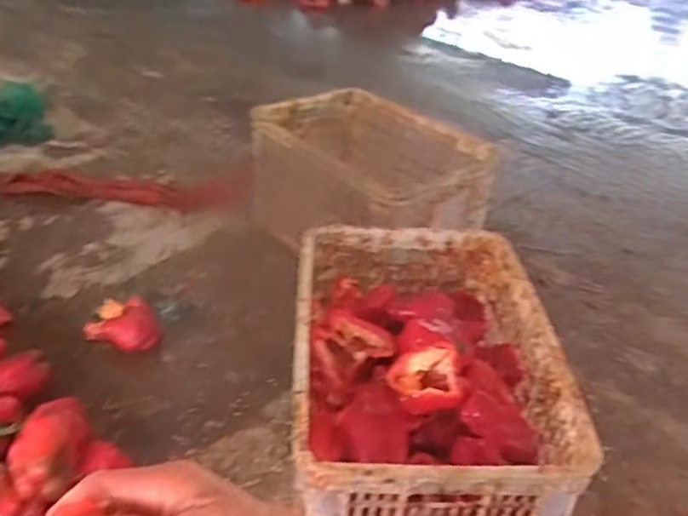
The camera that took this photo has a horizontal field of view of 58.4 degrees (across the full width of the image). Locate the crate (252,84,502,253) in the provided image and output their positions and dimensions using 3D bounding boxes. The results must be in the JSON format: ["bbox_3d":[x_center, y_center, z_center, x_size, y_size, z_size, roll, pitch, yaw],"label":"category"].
[{"bbox_3d":[0.051,-0.192,1.478,0.512,0.295,0.388,30,42,34],"label":"crate"}]

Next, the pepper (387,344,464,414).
[{"bbox_3d":[0.113,0.168,0.847,0.099,0.054,0.073,7,34,4],"label":"pepper"}]

